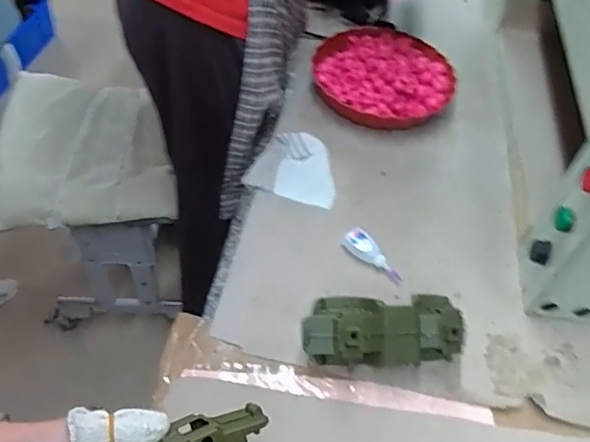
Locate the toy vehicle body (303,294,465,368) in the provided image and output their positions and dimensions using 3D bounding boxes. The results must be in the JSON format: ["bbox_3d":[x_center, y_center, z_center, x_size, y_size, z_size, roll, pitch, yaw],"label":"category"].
[{"bbox_3d":[0.098,0.127,0.663,0.177,0.075,0.082,-1,52,-7],"label":"toy vehicle body"}]

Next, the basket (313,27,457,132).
[{"bbox_3d":[0.156,-0.269,0.993,0.250,0.063,0.239,3,52,-4],"label":"basket"}]

